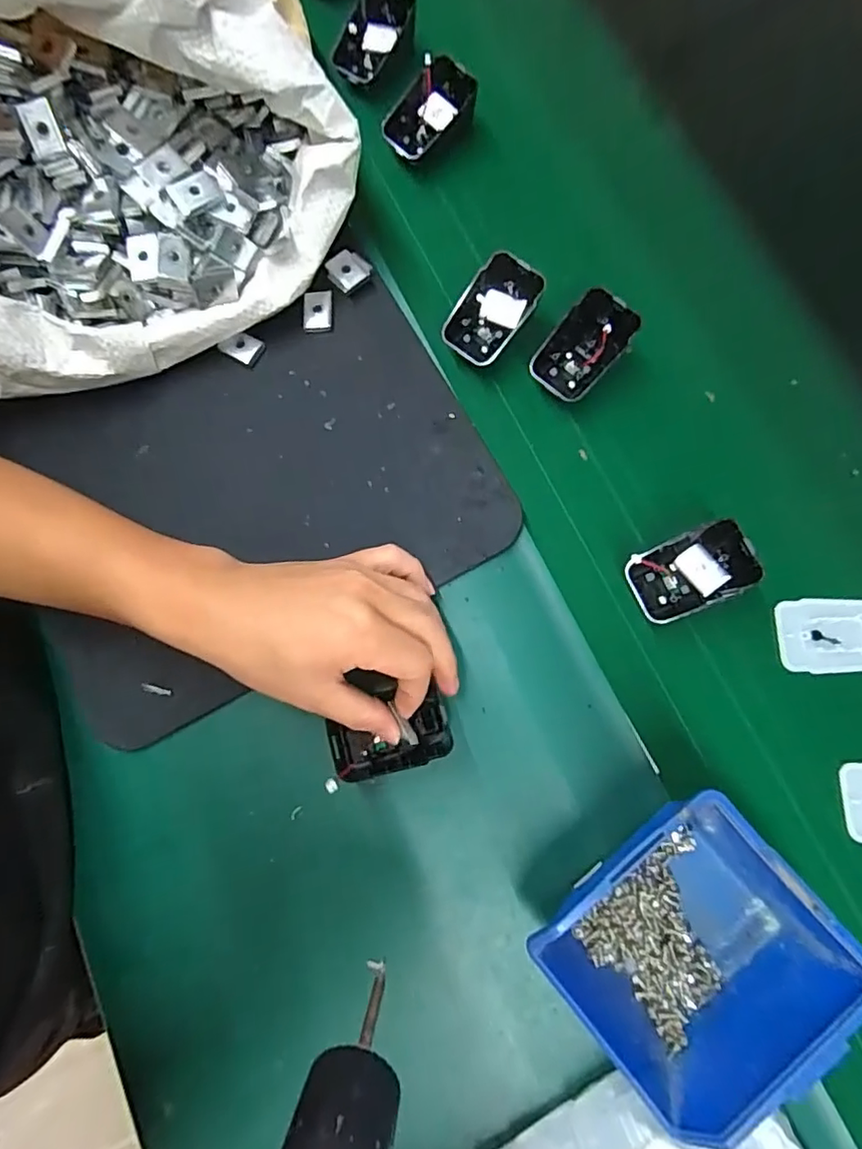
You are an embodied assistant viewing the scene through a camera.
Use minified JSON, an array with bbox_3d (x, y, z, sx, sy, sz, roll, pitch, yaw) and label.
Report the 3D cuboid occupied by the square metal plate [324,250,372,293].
[{"bbox_3d":[-0.058,-0.215,0.402,0.028,0.007,0.024,-35,91,-6],"label":"square metal plate"}]

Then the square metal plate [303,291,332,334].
[{"bbox_3d":[-0.079,-0.184,0.402,0.019,0.004,0.028,0,96,-12],"label":"square metal plate"}]

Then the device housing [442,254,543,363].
[{"bbox_3d":[0.041,-0.179,0.387,0.042,0.015,0.070,39,106,-10],"label":"device housing"}]

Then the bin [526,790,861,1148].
[{"bbox_3d":[0.126,0.187,0.294,0.123,0.076,0.112,-40,81,-5],"label":"bin"}]

